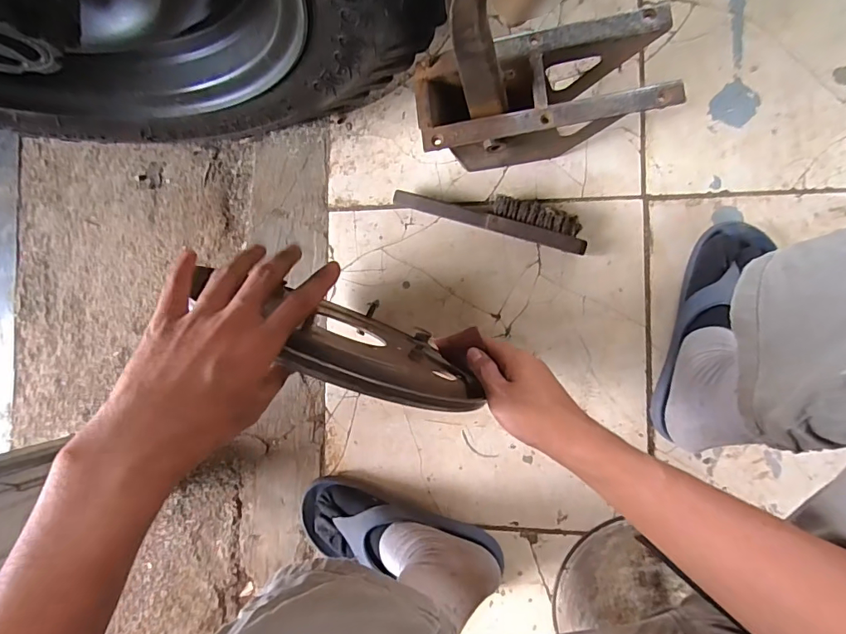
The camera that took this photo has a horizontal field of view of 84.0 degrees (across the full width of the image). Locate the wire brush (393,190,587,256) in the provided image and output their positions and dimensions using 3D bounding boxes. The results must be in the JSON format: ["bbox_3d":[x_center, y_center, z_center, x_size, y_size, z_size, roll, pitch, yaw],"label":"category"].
[{"bbox_3d":[0.083,-0.129,0.581,0.236,0.035,0.044,18,92,9],"label":"wire brush"}]

